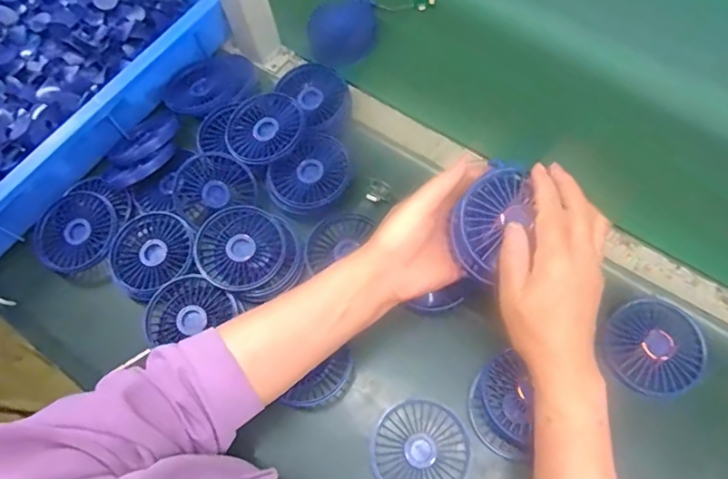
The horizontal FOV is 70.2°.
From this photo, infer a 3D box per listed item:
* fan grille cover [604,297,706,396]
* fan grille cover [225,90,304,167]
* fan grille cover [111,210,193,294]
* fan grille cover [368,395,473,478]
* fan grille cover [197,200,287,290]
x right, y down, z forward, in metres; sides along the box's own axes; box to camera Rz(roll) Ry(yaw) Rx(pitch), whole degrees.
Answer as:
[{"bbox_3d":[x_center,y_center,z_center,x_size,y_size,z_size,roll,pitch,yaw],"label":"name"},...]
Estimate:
[{"bbox_3d":[0.270,0.097,0.481,0.083,0.022,0.085,-13,65,-3],"label":"fan grille cover"},{"bbox_3d":[-0.109,-0.123,0.577,0.077,0.018,0.091,23,69,13],"label":"fan grille cover"},{"bbox_3d":[-0.224,0.012,0.548,0.088,0.022,0.085,-23,66,-7],"label":"fan grille cover"},{"bbox_3d":[0.051,0.193,0.474,0.089,0.009,0.086,-43,70,-15],"label":"fan grille cover"},{"bbox_3d":[-0.131,0.007,0.542,0.088,0.025,0.088,41,80,5],"label":"fan grille cover"}]

